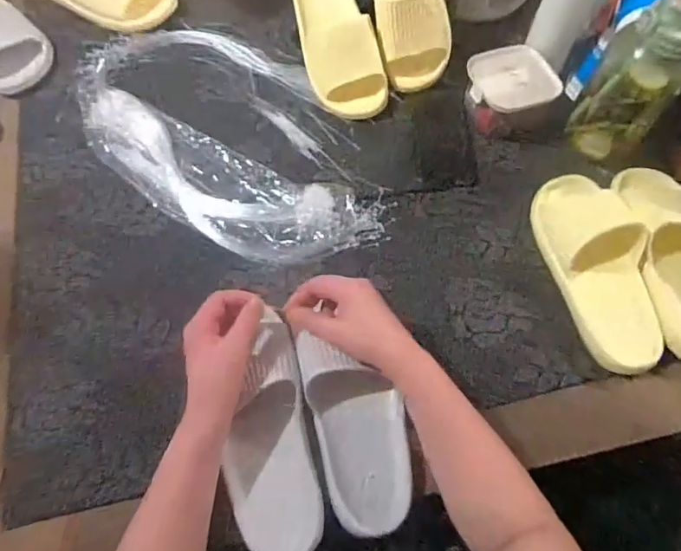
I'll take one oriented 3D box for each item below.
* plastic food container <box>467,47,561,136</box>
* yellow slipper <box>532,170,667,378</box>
[{"bbox_3d":[0.236,-0.255,0.718,0.114,0.059,0.112,-15,67,-8],"label":"plastic food container"},{"bbox_3d":[0.311,-0.018,0.612,0.105,0.066,0.259,-5,66,-3],"label":"yellow slipper"}]

